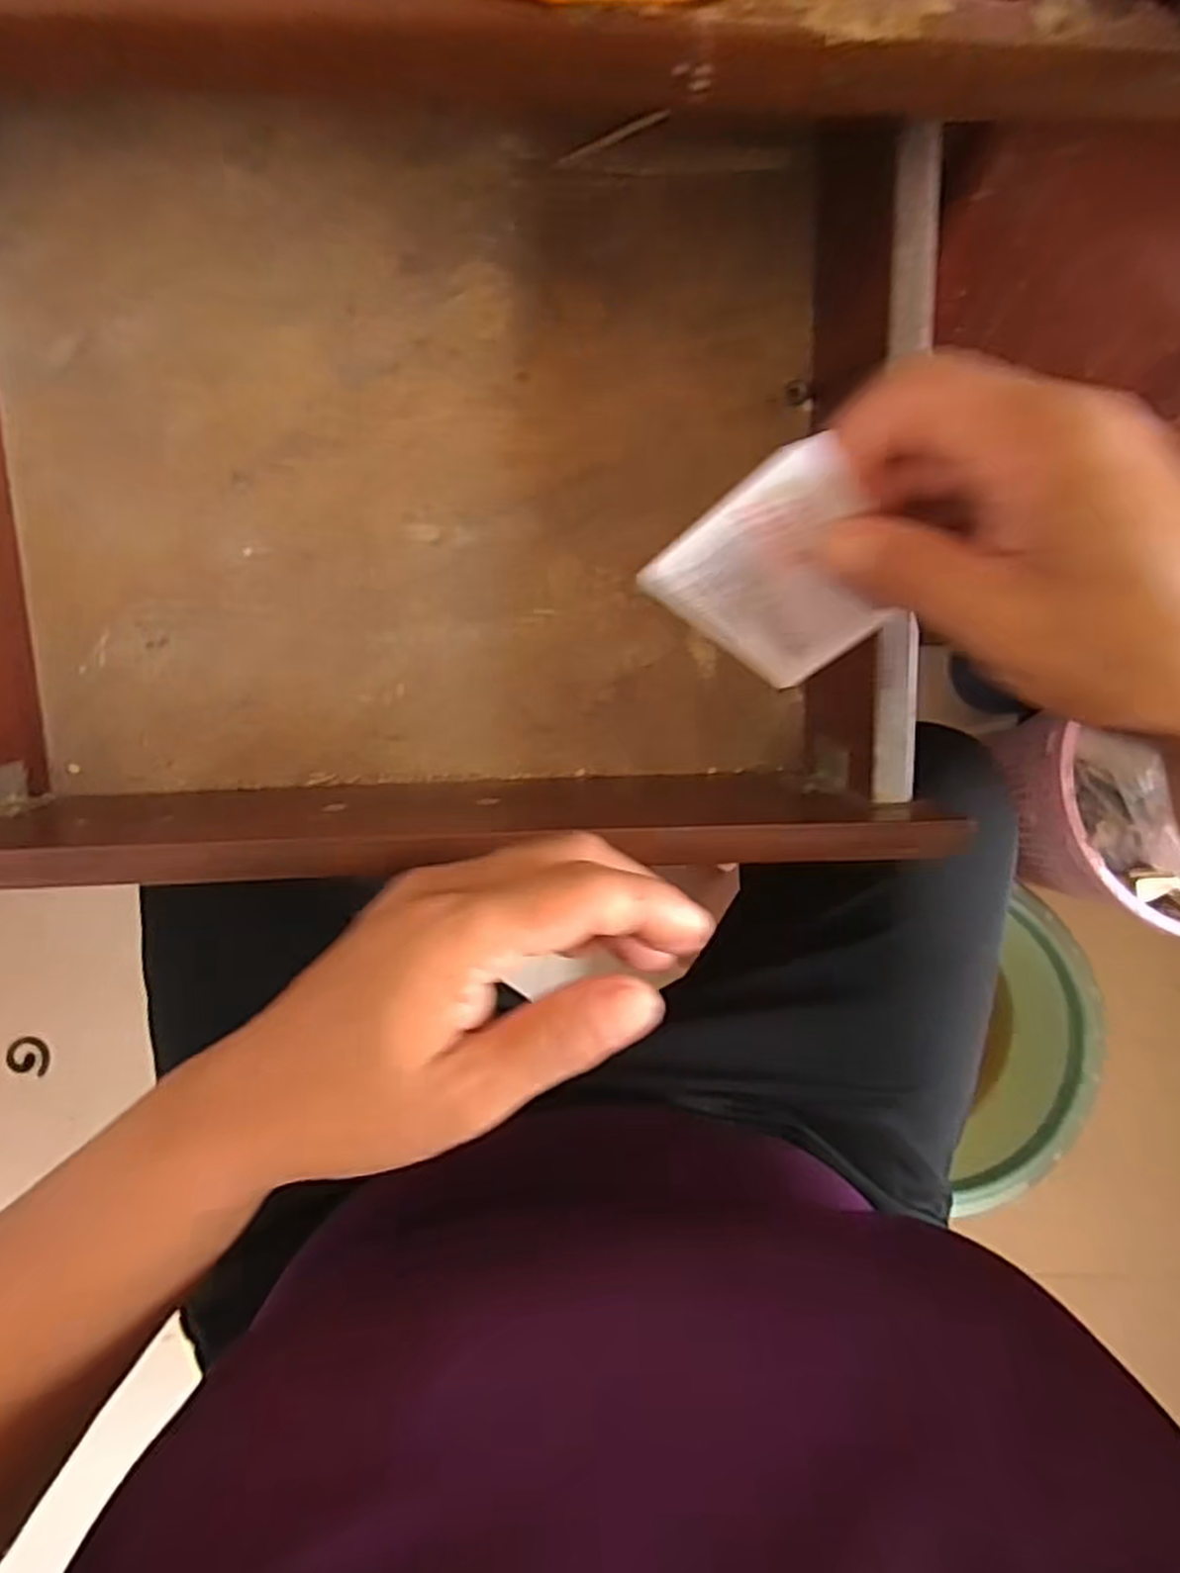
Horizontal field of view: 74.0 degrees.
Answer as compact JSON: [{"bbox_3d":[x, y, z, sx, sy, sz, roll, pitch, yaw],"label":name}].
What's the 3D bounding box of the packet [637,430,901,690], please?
[{"bbox_3d":[0.062,-0.060,0.234,0.057,0.089,0.004,-36,54,27],"label":"packet"}]

